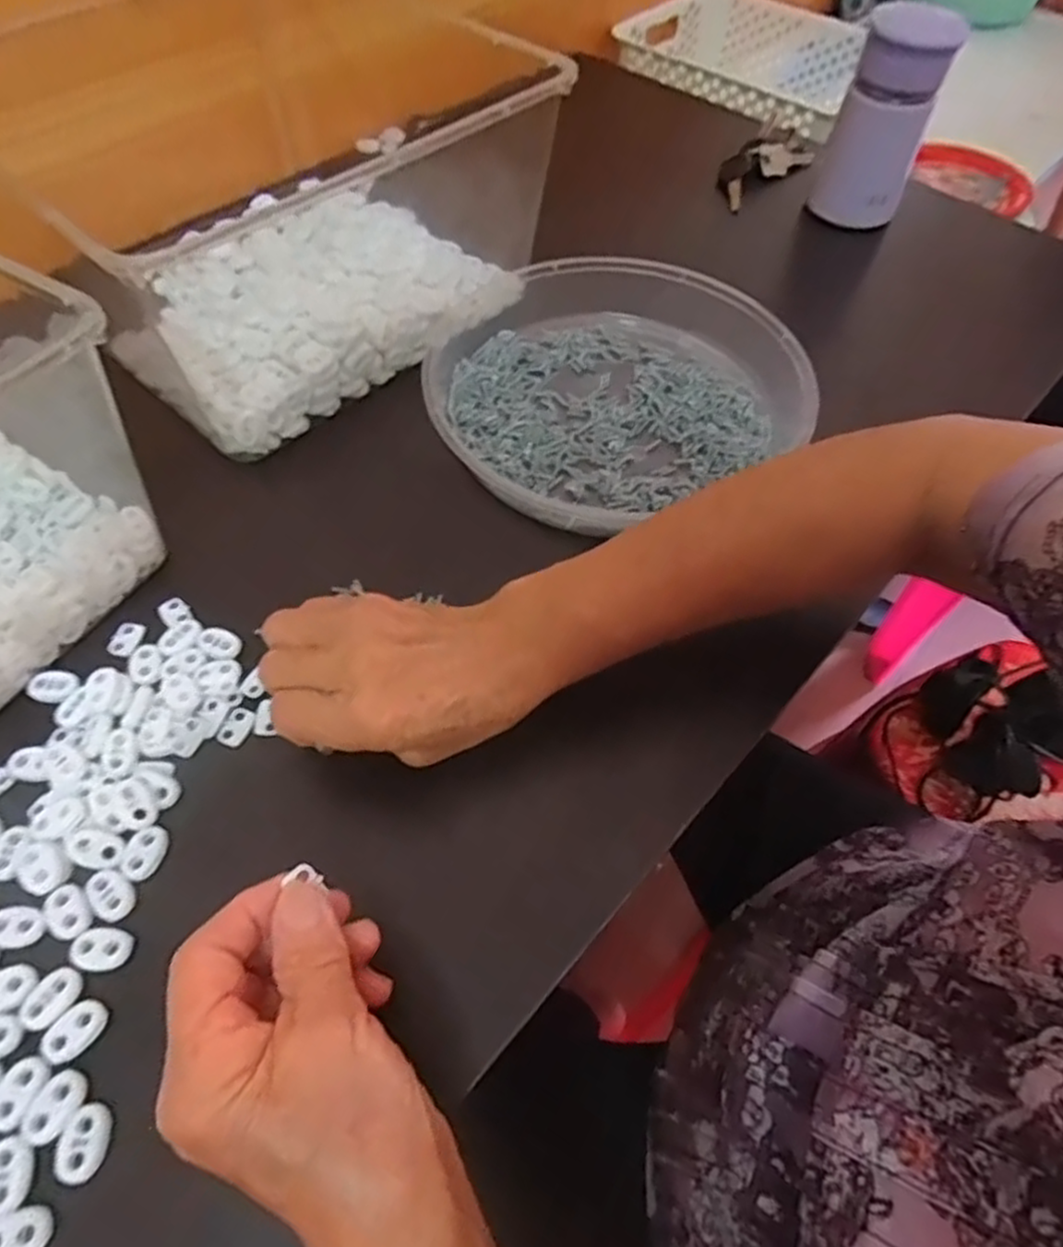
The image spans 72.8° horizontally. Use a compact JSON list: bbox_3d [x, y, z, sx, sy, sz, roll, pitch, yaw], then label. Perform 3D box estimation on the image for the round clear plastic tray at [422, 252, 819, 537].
[{"bbox_3d":[0.046,-0.163,0.468,0.228,0.036,0.228,1,58,-1],"label":"round clear plastic tray"}]

